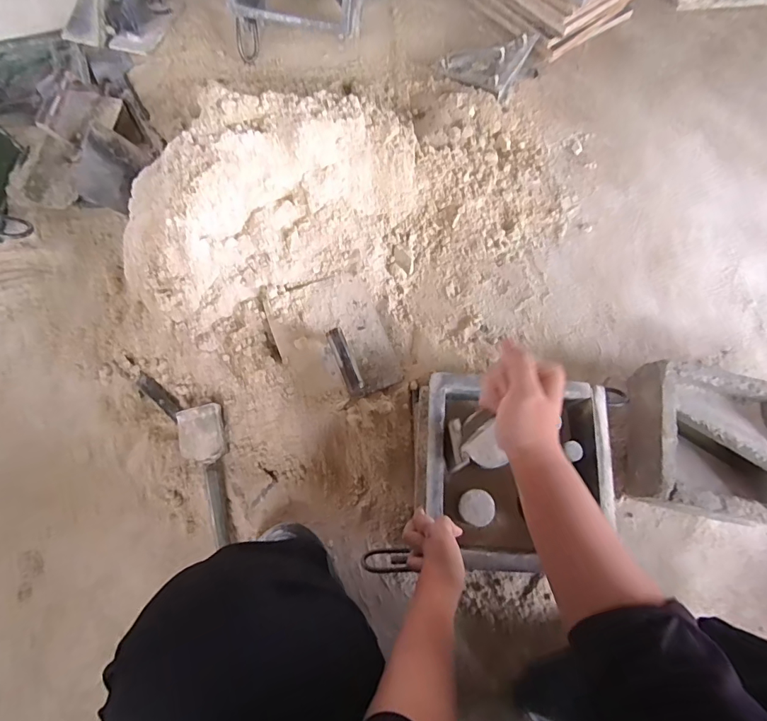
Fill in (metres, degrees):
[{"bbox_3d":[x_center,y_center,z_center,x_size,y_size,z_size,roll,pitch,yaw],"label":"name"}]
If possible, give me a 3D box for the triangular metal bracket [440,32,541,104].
[{"bbox_3d":[0.225,-0.585,0.884,0.202,0.055,0.115,-9,75,-4],"label":"triangular metal bracket"}]

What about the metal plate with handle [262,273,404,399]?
[{"bbox_3d":[-0.080,-0.039,0.677,0.162,0.062,0.202,-22,76,-7],"label":"metal plate with handle"}]

